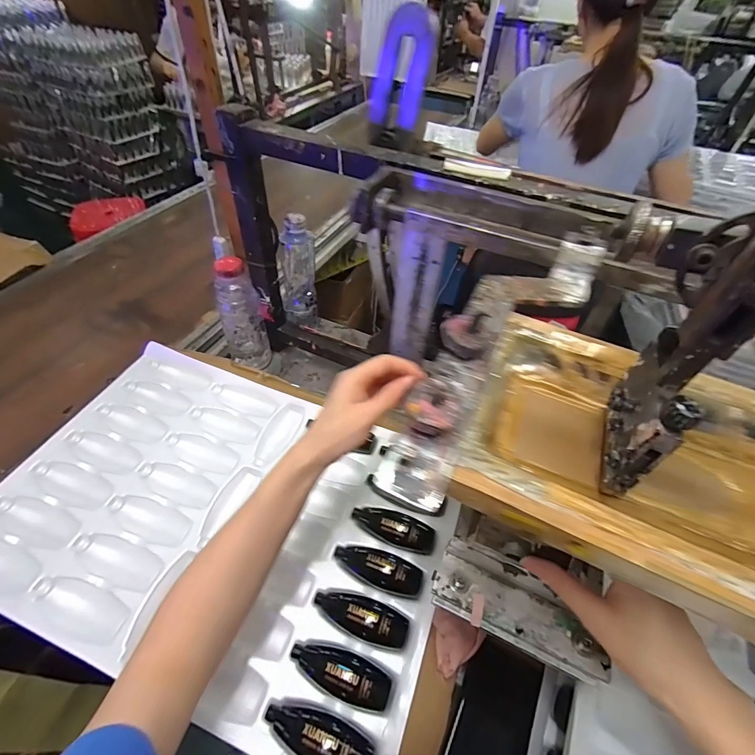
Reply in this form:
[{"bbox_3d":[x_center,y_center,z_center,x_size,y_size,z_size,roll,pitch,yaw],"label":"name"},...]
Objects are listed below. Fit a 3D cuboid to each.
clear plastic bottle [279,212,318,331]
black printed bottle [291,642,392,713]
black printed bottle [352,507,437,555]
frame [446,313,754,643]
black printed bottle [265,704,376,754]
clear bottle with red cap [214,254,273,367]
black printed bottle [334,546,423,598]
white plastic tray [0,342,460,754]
[{"bbox_3d":[-0.131,-0.172,0.637,0.057,0.185,0.069,-3,50,-7],"label":"clear plastic bottle"},{"bbox_3d":[-0.036,0.283,0.367,0.098,0.022,0.037,16,50,9],"label":"black printed bottle"},{"bbox_3d":[0.021,0.179,0.464,0.102,0.019,0.039,13,48,25],"label":"black printed bottle"},{"bbox_3d":[0.174,0.052,0.234,0.228,0.030,0.170,22,51,14],"label":"frame"},{"bbox_3d":[-0.052,0.317,0.338,0.100,0.024,0.036,20,51,12],"label":"black printed bottle"},{"bbox_3d":[-0.214,-0.102,0.605,0.063,0.170,0.059,-6,50,-10],"label":"clear bottle with red cap"},{"bbox_3d":[0.000,0.225,0.451,0.102,0.033,0.039,16,50,9],"label":"black printed bottle"},{"bbox_3d":[-0.187,0.156,0.479,0.536,0.041,0.366,19,50,11],"label":"white plastic tray"}]

